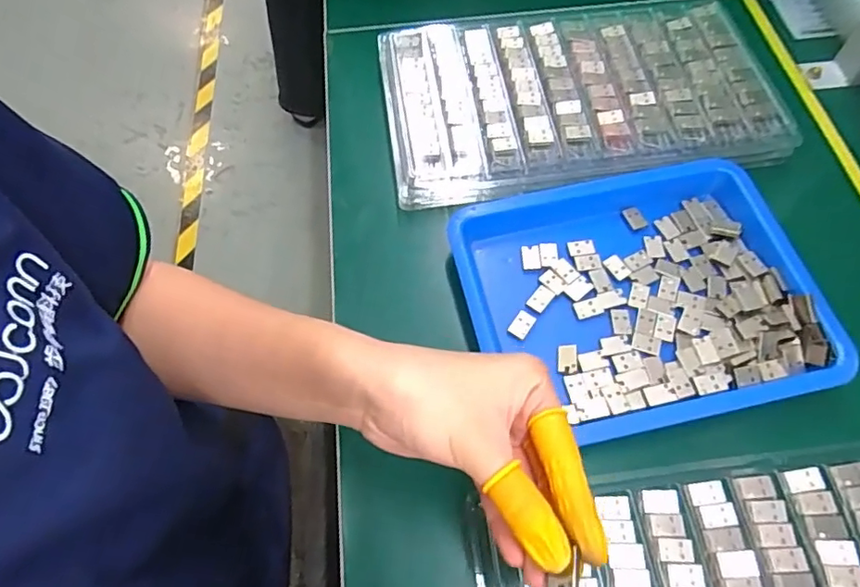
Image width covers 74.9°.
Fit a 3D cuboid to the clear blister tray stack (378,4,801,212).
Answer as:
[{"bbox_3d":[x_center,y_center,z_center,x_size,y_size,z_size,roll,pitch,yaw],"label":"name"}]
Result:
[{"bbox_3d":[0.117,-0.154,0.446,0.296,0.026,0.167,-5,64,-1],"label":"clear blister tray stack"}]

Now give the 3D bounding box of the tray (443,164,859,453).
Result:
[{"bbox_3d":[0.137,0.001,0.369,0.216,0.031,0.169,-12,63,-4],"label":"tray"}]

